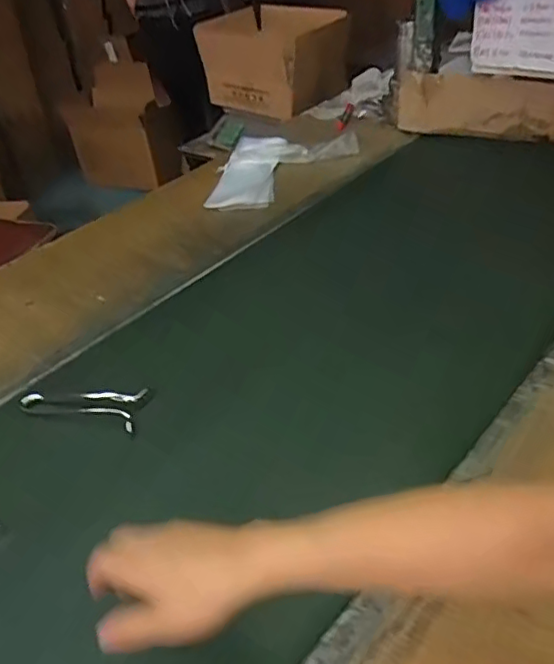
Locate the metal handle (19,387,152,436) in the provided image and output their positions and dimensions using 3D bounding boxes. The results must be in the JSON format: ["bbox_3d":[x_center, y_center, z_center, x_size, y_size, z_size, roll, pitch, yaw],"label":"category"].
[{"bbox_3d":[-0.233,0.083,0.728,0.155,0.014,0.068,7,39,18],"label":"metal handle"}]

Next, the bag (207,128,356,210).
[{"bbox_3d":[0.018,-0.338,1.210,0.273,0.043,0.282,1,38,11],"label":"bag"}]

